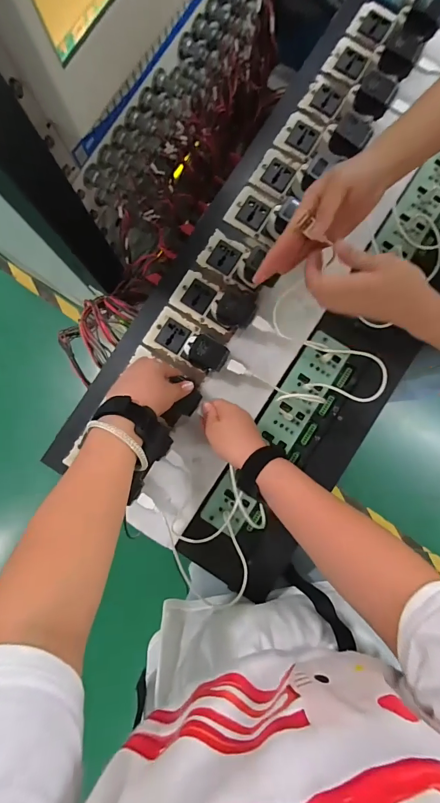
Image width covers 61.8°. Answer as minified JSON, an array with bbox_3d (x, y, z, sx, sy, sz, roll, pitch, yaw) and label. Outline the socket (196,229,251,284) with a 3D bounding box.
[{"bbox_3d":[0.005,-0.217,0.549,0.060,0.009,0.056,35,86,5],"label":"socket"}]

